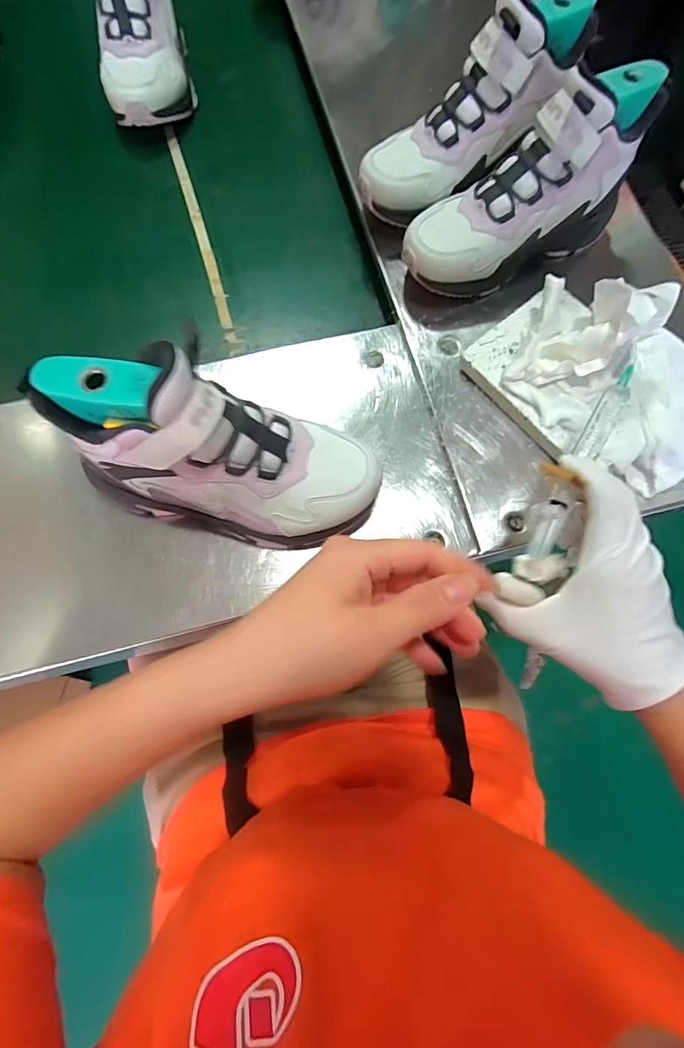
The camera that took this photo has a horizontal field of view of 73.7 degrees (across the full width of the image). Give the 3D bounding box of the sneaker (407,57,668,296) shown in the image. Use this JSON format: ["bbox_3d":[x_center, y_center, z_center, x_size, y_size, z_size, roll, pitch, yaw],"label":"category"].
[{"bbox_3d":[0.157,-0.291,0.396,0.218,0.135,0.080,-27,76,-9],"label":"sneaker"}]

